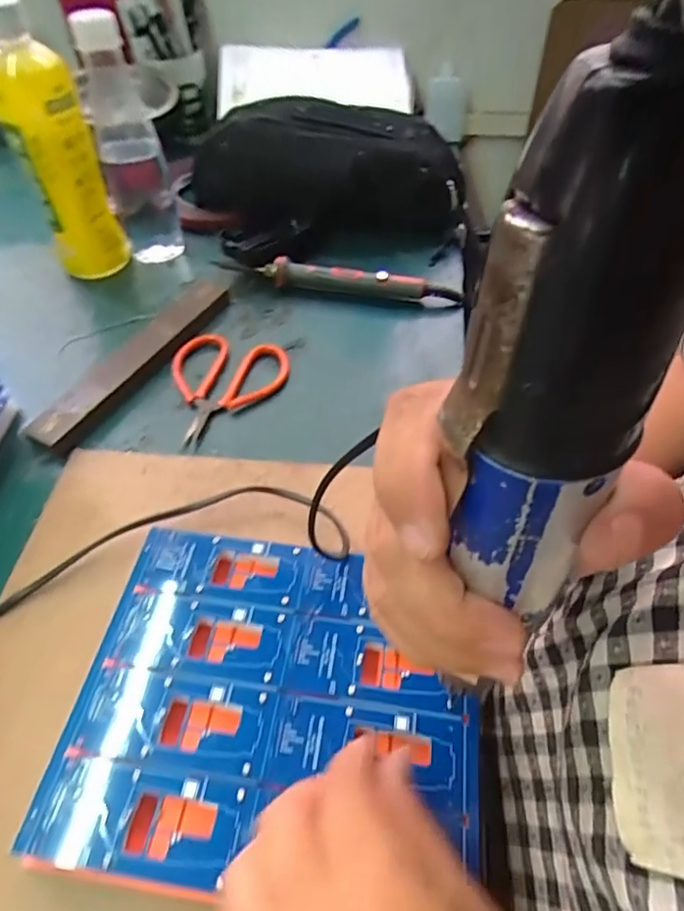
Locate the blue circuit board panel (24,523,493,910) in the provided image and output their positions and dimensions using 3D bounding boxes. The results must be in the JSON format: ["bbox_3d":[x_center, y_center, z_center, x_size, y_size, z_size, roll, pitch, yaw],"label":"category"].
[{"bbox_3d":[-0.031,0.115,0.273,0.188,0.005,0.158,7,50,3],"label":"blue circuit board panel"}]

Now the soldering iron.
[{"bbox_3d":[-0.005,-0.158,0.504,0.222,0.025,0.018,9,50,5],"label":"soldering iron"}]

